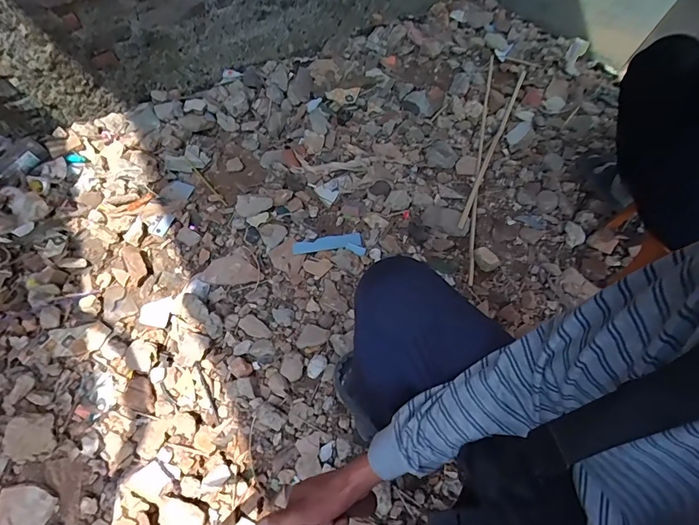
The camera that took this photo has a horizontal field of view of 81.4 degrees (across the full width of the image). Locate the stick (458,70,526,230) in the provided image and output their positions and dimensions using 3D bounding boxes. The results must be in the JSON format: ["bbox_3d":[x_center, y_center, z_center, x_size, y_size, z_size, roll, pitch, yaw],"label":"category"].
[{"bbox_3d":[0.493,-0.410,1.367,0.020,0.019,0.825,22,61,13],"label":"stick"}]

